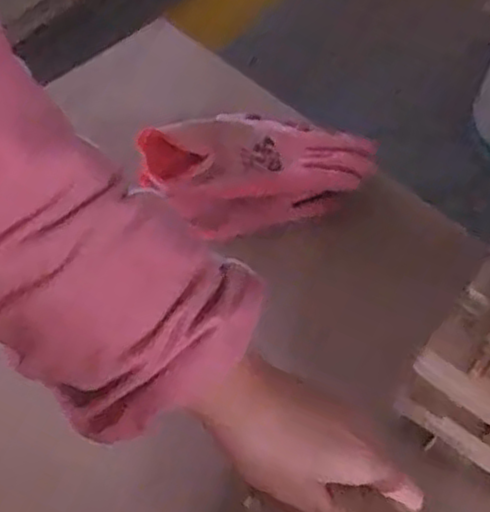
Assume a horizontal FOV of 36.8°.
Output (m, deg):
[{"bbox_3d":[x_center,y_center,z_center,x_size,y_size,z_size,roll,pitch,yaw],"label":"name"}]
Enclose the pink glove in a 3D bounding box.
[{"bbox_3d":[0.003,-0.072,0.608,0.197,0.056,0.099,-13,57,-13],"label":"pink glove"}]

